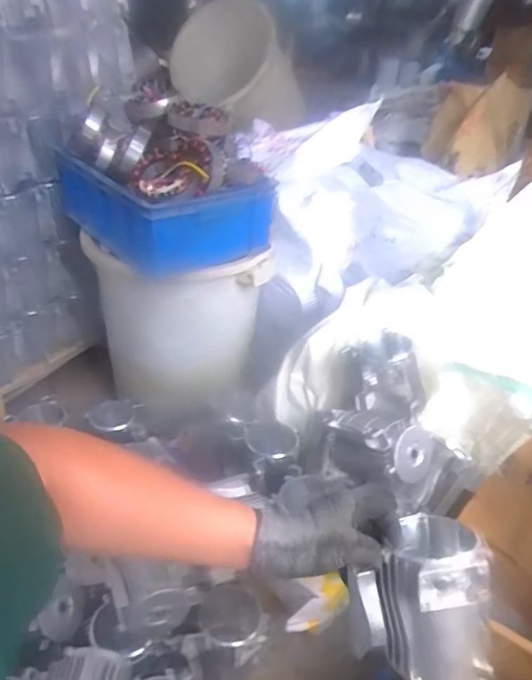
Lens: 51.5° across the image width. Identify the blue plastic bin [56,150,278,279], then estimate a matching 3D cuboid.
[{"bbox_3d":[-0.178,-0.249,1.074,0.330,0.174,0.306,-20,40,-33],"label":"blue plastic bin"}]

